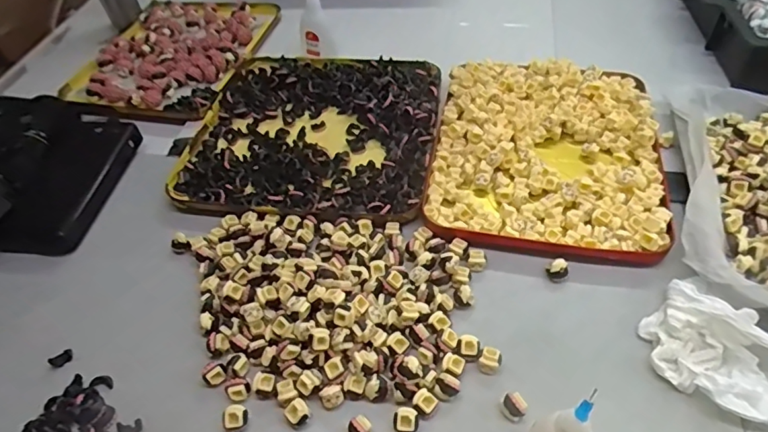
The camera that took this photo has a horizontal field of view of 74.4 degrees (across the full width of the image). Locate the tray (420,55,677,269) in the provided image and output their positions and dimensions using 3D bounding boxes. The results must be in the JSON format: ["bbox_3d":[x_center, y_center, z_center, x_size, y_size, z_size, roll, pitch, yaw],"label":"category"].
[{"bbox_3d":[0.151,-0.069,0.470,0.197,0.025,0.243,9,50,14],"label":"tray"}]

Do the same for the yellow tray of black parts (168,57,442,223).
[{"bbox_3d":[-0.072,-0.094,0.518,0.239,0.018,0.237,4,49,10],"label":"yellow tray of black parts"}]

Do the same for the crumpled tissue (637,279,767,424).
[{"bbox_3d":[0.218,0.088,0.332,0.067,0.035,0.093,-33,53,-21],"label":"crumpled tissue"}]

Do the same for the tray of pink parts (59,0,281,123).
[{"bbox_3d":[-0.265,-0.214,0.648,0.206,0.029,0.252,8,50,13],"label":"tray of pink parts"}]

